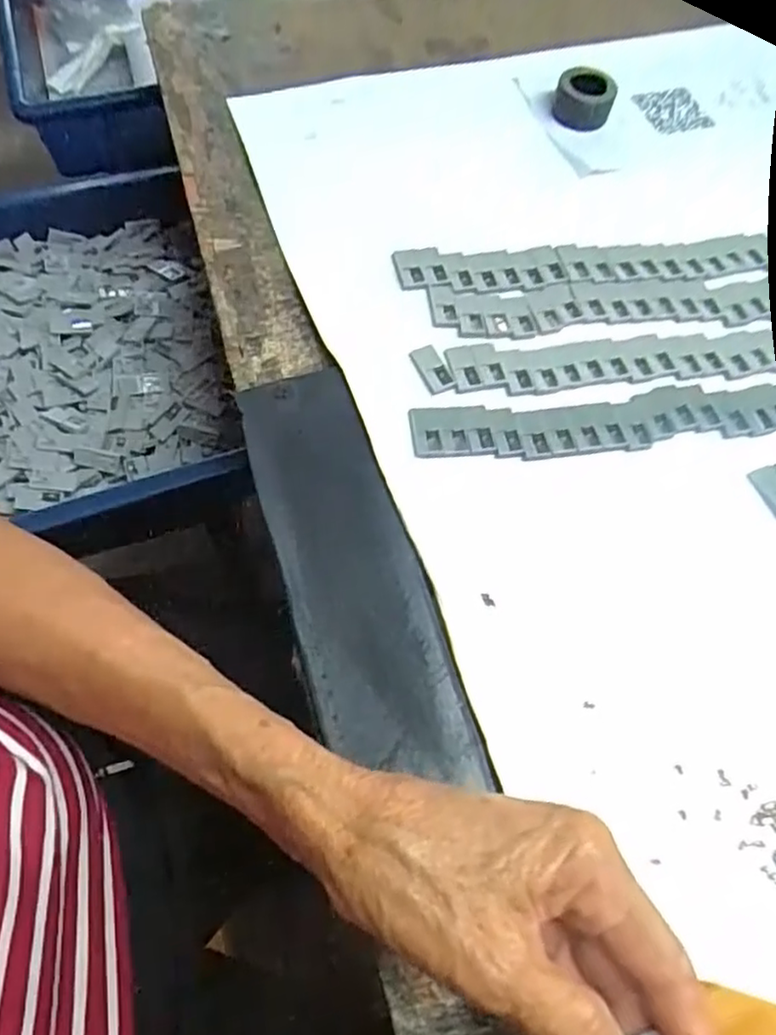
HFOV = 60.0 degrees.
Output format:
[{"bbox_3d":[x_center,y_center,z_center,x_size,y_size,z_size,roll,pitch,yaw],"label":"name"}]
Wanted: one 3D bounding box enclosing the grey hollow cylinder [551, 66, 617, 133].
[{"bbox_3d":[0.123,-0.262,0.422,0.035,0.021,0.030,19,66,6],"label":"grey hollow cylinder"}]

